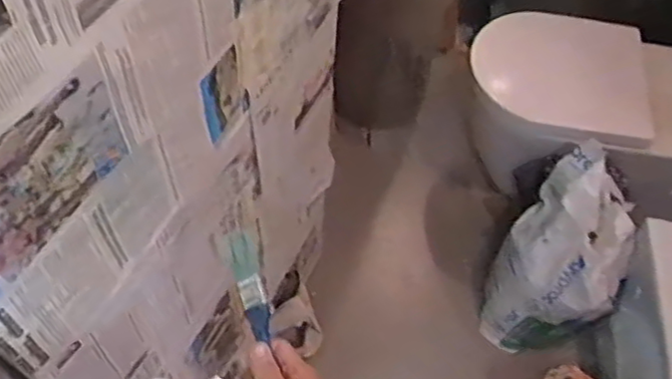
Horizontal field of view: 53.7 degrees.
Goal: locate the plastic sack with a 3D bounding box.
[{"bbox_3d":[0.505,0.175,1.537,0.247,0.512,0.284,-31,64,-21],"label":"plastic sack"}]

